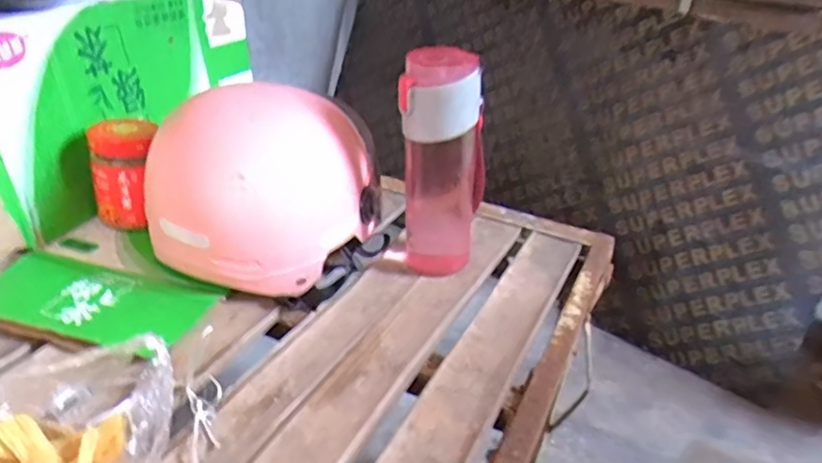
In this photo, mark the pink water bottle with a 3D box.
[{"bbox_3d":[0.029,-0.061,0.591,0.079,0.223,0.059,14,29,13],"label":"pink water bottle"}]

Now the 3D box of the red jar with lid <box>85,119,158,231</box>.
[{"bbox_3d":[-0.297,-0.061,0.638,0.060,0.100,0.063,5,29,-3],"label":"red jar with lid"}]

